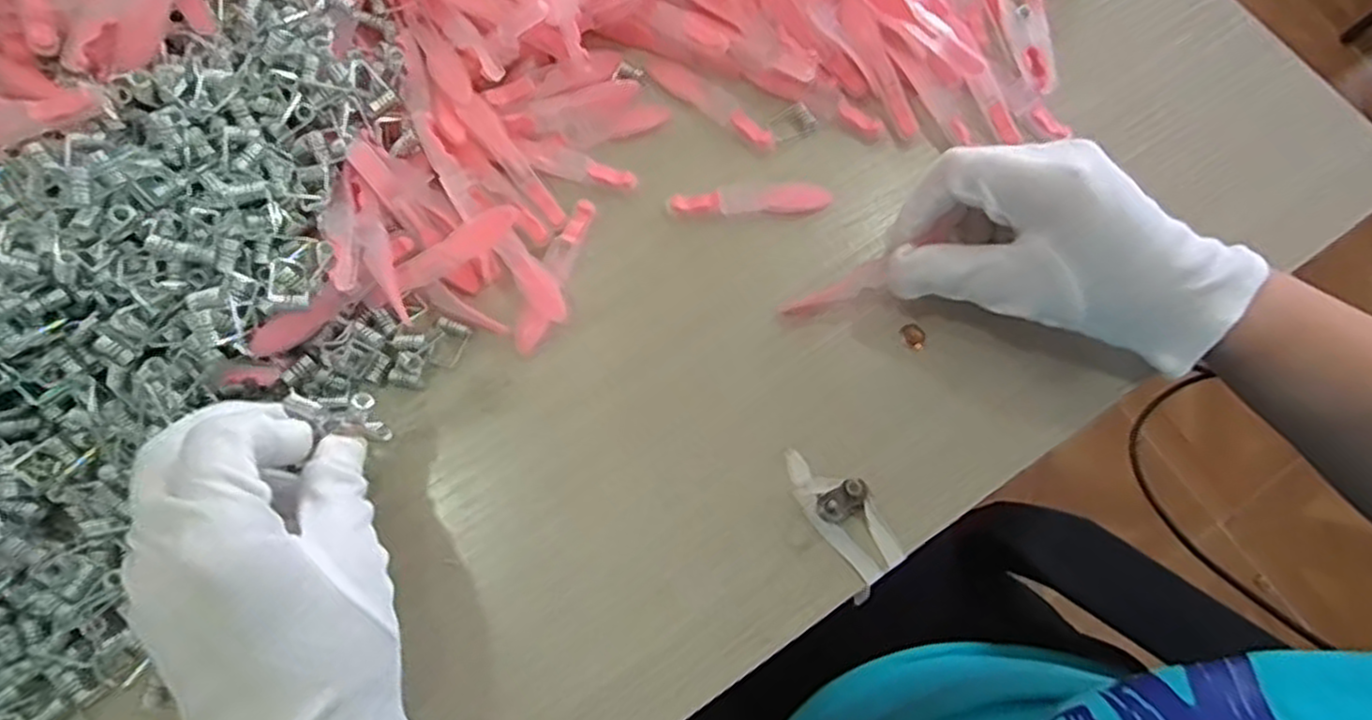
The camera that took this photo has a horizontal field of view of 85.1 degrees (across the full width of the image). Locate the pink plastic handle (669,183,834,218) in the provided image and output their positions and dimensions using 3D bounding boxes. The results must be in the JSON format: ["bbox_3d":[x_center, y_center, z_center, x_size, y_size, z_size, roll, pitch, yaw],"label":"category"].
[{"bbox_3d":[0.031,-0.077,0.351,0.075,0.007,0.016,-1,73,-2],"label":"pink plastic handle"}]

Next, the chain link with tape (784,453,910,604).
[{"bbox_3d":[0.067,0.064,0.311,0.027,0.015,0.065,-28,76,-9],"label":"chain link with tape"}]

